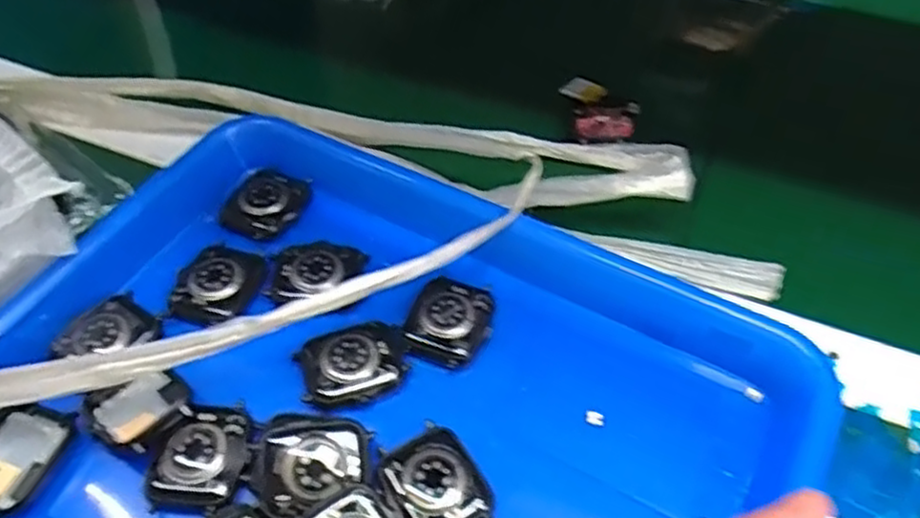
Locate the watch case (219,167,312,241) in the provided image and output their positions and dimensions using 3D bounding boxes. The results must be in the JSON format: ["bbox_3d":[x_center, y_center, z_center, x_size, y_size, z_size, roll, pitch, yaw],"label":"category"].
[{"bbox_3d":[-0.103,-0.031,0.378,0.037,0.009,0.042,17,54,14],"label":"watch case"}]

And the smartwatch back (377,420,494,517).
[{"bbox_3d":[-0.010,0.089,0.287,0.036,0.010,0.042,-23,55,-17],"label":"smartwatch back"}]

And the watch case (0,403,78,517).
[{"bbox_3d":[-0.183,0.082,0.296,0.037,0.013,0.046,17,54,14],"label":"watch case"}]

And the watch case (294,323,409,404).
[{"bbox_3d":[-0.048,0.045,0.320,0.047,0.007,0.034,-10,52,-7],"label":"watch case"}]

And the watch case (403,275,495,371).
[{"bbox_3d":[-0.005,0.029,0.336,0.037,0.008,0.043,15,53,13],"label":"watch case"}]

